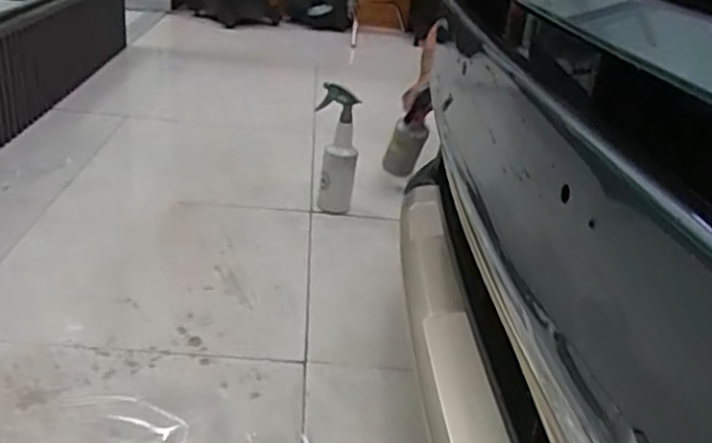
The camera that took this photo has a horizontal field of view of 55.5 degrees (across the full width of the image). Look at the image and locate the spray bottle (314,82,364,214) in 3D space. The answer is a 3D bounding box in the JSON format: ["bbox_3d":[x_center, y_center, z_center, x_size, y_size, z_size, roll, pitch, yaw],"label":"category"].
[{"bbox_3d":[-0.049,-0.158,1.602,0.106,0.305,0.075,9,26,4],"label":"spray bottle"}]

